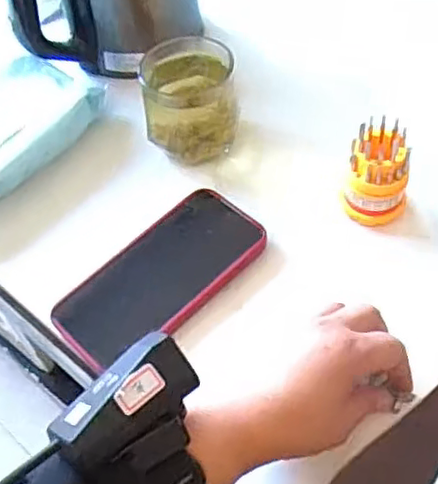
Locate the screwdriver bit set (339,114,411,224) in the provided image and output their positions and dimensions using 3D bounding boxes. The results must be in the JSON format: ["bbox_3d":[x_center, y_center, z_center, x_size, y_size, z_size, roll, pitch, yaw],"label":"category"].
[{"bbox_3d":[0.121,-0.047,0.477,0.048,0.076,0.043,13,56,13],"label":"screwdriver bit set"}]

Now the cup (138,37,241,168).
[{"bbox_3d":[-0.024,-0.123,0.539,0.079,0.076,0.084,-6,54,2],"label":"cup"}]

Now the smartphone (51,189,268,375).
[{"bbox_3d":[-0.041,0.025,0.464,0.159,0.018,0.079,-39,59,-20],"label":"smartphone"}]

